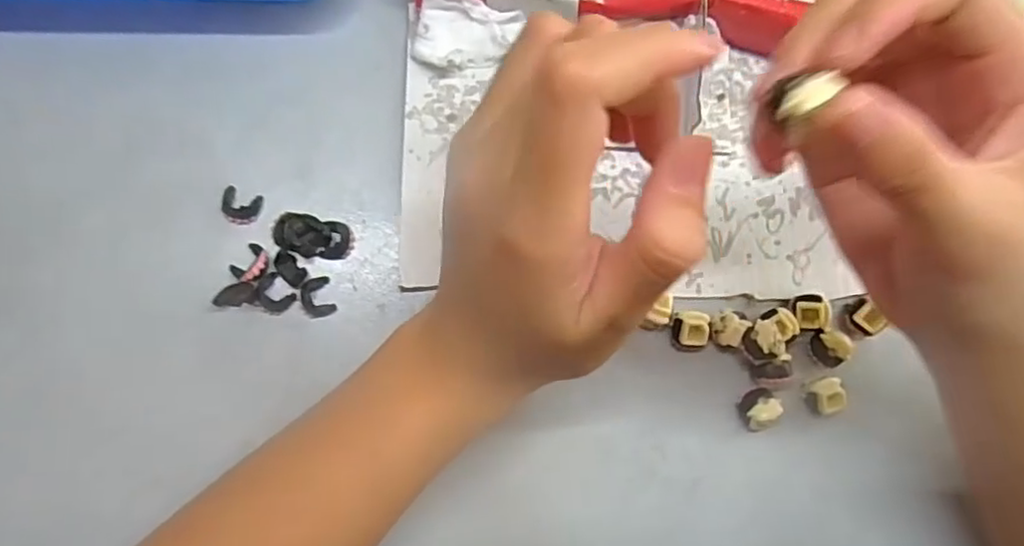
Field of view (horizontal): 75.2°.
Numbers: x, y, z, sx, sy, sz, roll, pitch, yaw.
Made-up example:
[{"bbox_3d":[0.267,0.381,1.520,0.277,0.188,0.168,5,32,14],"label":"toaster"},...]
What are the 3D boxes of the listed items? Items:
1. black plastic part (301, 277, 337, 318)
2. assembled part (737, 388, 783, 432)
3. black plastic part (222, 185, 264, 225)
[{"bbox_3d":[-0.080,0.010,0.273,0.012,0.004,0.016,-16,85,-8],"label":"black plastic part"},{"bbox_3d":[0.103,0.057,0.280,0.015,0.014,0.016,1,83,-6],"label":"assembled part"},{"bbox_3d":[-0.112,-0.027,0.273,0.016,0.004,0.014,18,81,-4],"label":"black plastic part"}]

